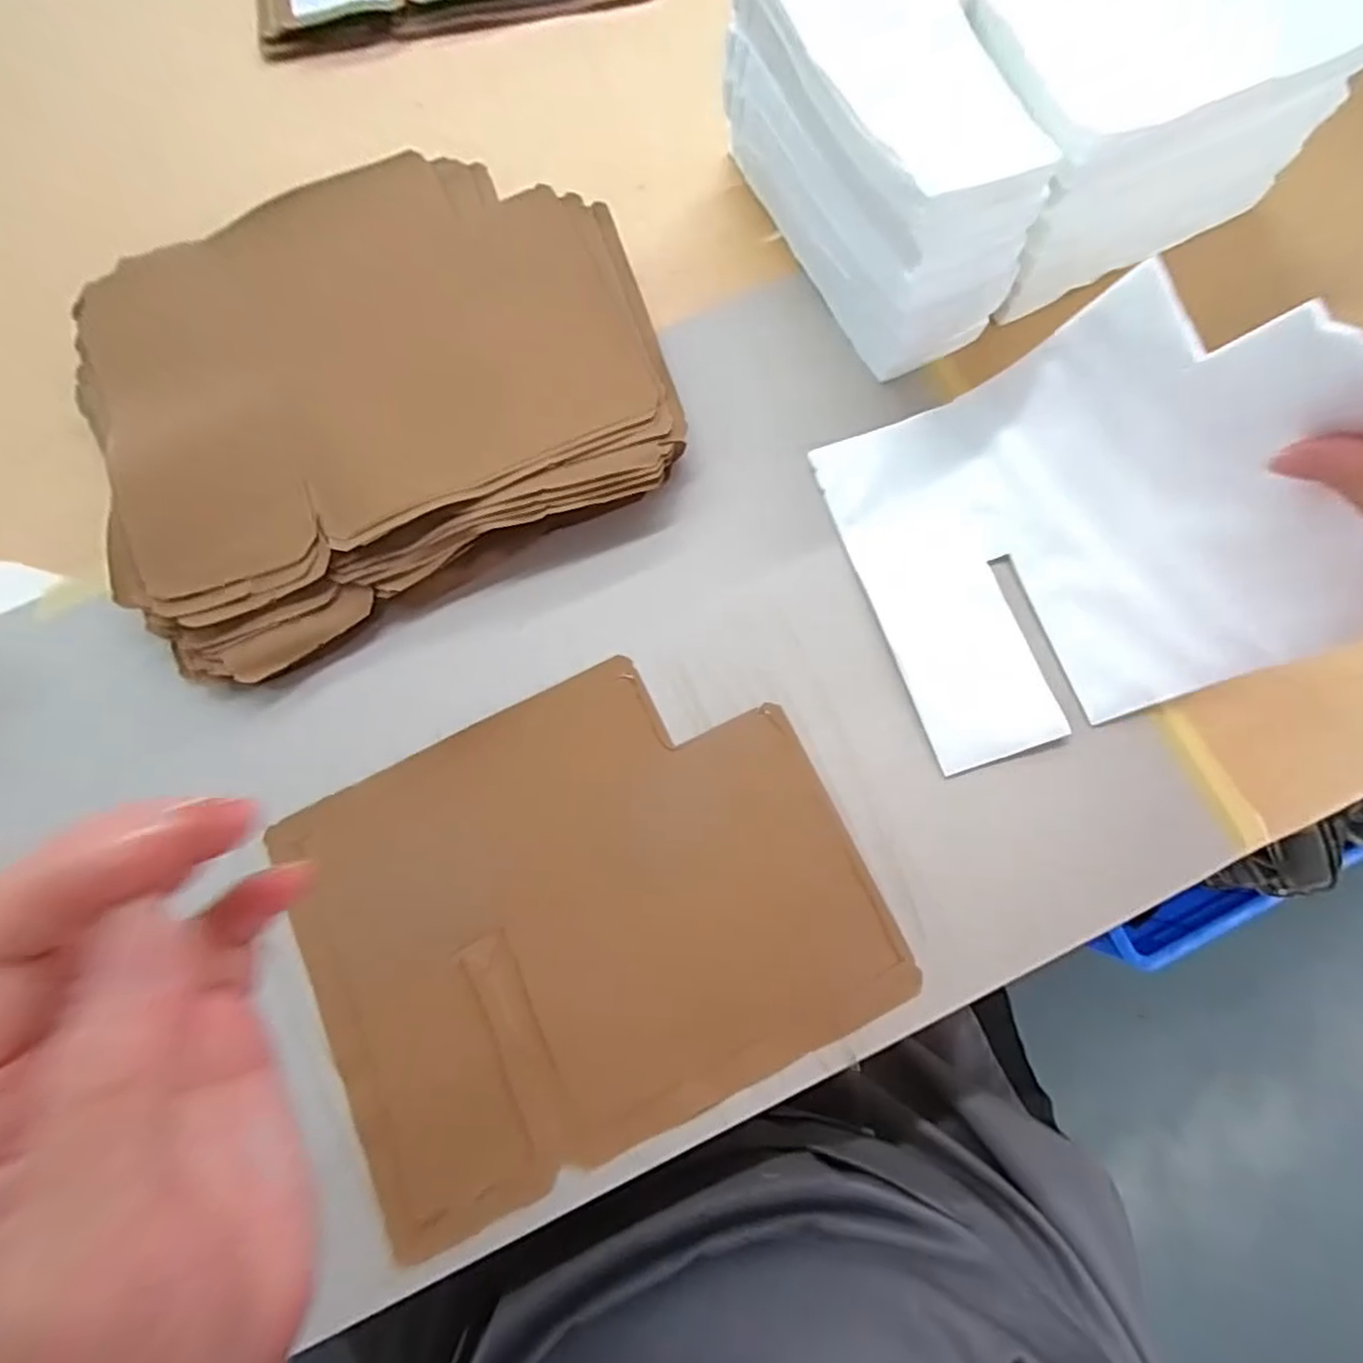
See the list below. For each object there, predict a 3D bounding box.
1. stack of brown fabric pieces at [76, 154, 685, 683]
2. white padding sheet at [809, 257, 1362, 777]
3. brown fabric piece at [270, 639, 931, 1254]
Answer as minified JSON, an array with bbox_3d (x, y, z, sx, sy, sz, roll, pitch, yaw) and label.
[{"bbox_3d":[-0.158,-0.156,0.347,0.274,0.034,0.232,-26,79,-4],"label":"stack of brown fabric pieces"},{"bbox_3d":[0.176,-0.072,0.280,0.172,0.116,0.169,-19,81,-2],"label":"white padding sheet"},{"bbox_3d":[-0.043,0.103,0.305,0.238,0.011,0.190,-25,79,-7],"label":"brown fabric piece"}]

